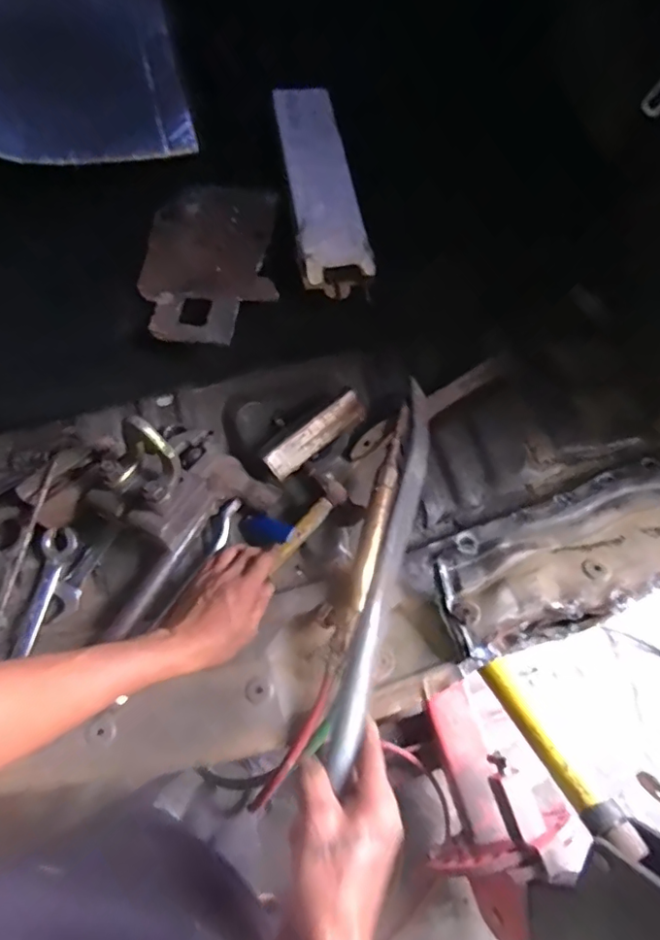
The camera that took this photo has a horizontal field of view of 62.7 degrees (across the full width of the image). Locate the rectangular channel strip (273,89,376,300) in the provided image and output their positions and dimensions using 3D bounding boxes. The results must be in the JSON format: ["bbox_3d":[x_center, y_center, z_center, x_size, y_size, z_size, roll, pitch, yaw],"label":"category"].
[{"bbox_3d":[-0.012,-0.370,0.697,0.089,0.042,0.319,-7,69,-3],"label":"rectangular channel strip"}]

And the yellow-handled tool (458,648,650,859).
[{"bbox_3d":[0.341,0.429,0.848,0.059,0.036,0.339,-29,48,-11],"label":"yellow-handled tool"}]

